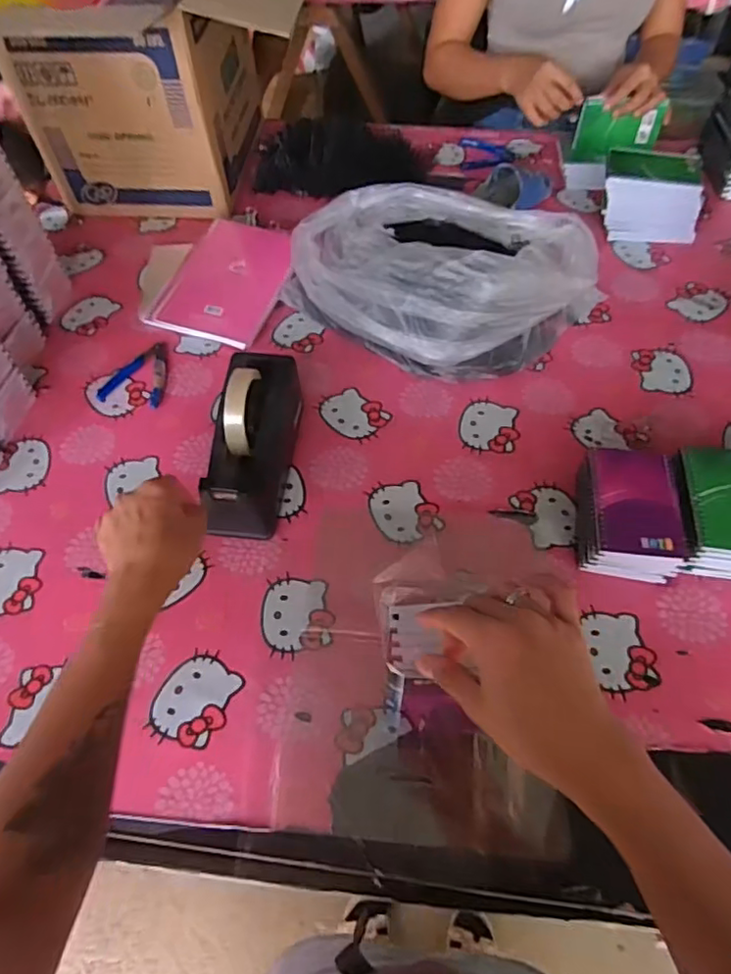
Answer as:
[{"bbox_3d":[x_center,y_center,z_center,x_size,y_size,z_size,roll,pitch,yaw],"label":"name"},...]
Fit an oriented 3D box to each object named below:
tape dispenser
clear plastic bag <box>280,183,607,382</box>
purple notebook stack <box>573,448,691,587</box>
[{"bbox_3d":[-0.123,-0.051,0.671,0.081,0.120,0.209,2,57,2],"label":"tape dispenser"},{"bbox_3d":[0.098,-0.300,0.799,0.371,0.159,0.269,29,62,18],"label":"clear plastic bag"},{"bbox_3d":[0.282,0.029,0.640,0.095,0.054,0.144,5,57,5],"label":"purple notebook stack"}]

